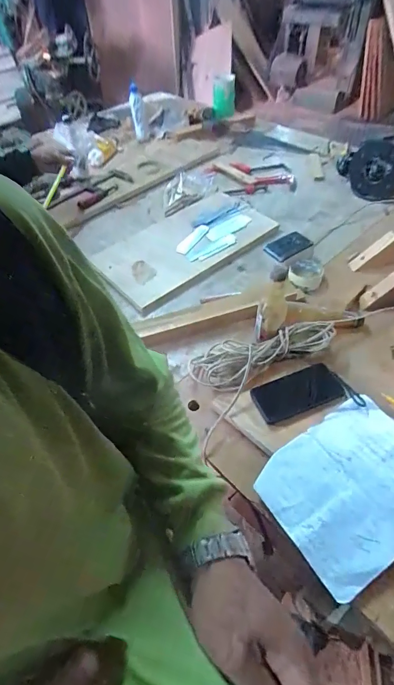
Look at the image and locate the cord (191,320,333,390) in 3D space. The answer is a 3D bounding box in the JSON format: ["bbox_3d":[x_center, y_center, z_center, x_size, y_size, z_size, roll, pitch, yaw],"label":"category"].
[{"bbox_3d":[0.125,0.016,0.725,0.284,0.058,0.111,-20,51,-14],"label":"cord"}]

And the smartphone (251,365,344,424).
[{"bbox_3d":[0.185,0.091,0.669,0.159,0.011,0.076,-20,51,-15],"label":"smartphone"}]

